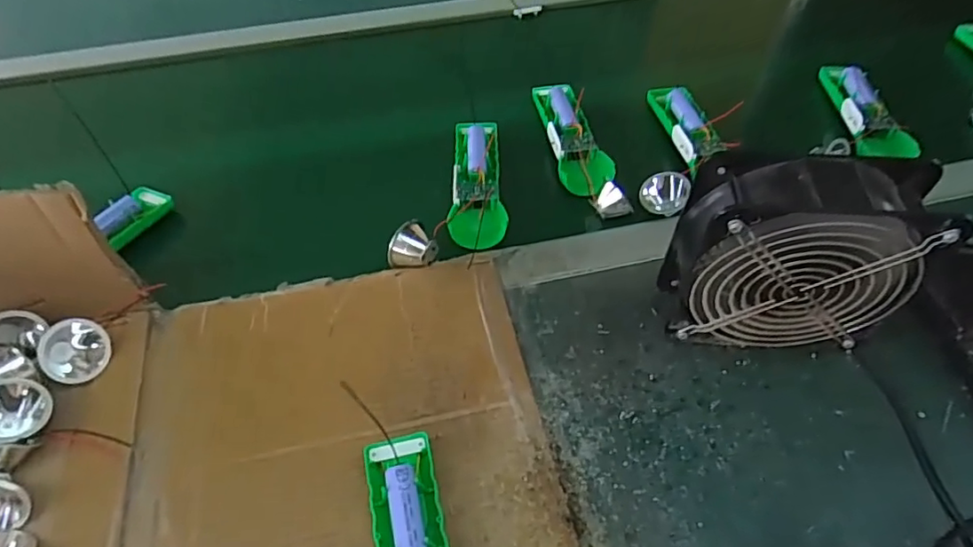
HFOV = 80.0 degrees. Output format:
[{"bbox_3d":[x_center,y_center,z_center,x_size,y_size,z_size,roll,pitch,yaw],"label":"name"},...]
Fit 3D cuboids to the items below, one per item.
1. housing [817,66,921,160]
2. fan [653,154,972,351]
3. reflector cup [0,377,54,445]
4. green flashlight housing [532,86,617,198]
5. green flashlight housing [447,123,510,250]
[{"bbox_3d":[0.343,-0.152,0.530,0.035,0.027,0.141,-2,54,-3],"label":"housing"},{"bbox_3d":[0.198,-0.005,0.394,0.143,0.159,0.054,8,55,4],"label":"fan"},{"bbox_3d":[-0.306,0.088,0.372,0.022,0.044,0.036,13,85,50],"label":"reflector cup"},{"bbox_3d":[0.083,-0.131,0.553,0.046,0.027,0.150,-7,55,-7],"label":"green flashlight housing"},{"bbox_3d":[-0.010,-0.085,0.525,0.048,0.022,0.146,-2,55,-4],"label":"green flashlight housing"}]

